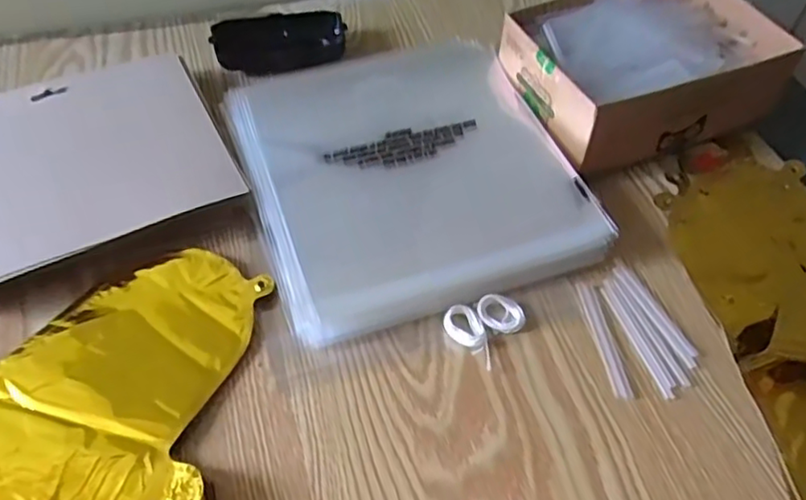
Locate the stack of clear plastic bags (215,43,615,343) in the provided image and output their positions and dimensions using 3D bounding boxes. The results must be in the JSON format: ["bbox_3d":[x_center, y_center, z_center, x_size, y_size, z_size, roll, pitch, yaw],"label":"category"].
[{"bbox_3d":[0.000,-0.058,0.456,0.209,0.030,0.226,-16,55,-13],"label":"stack of clear plastic bags"}]

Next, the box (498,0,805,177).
[{"bbox_3d":[0.181,-0.142,0.495,0.189,0.072,0.148,-20,56,-16],"label":"box"}]

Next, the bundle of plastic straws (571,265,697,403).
[{"bbox_3d":[0.144,0.048,0.393,0.055,0.004,0.086,-5,53,-6],"label":"bundle of plastic straws"}]

